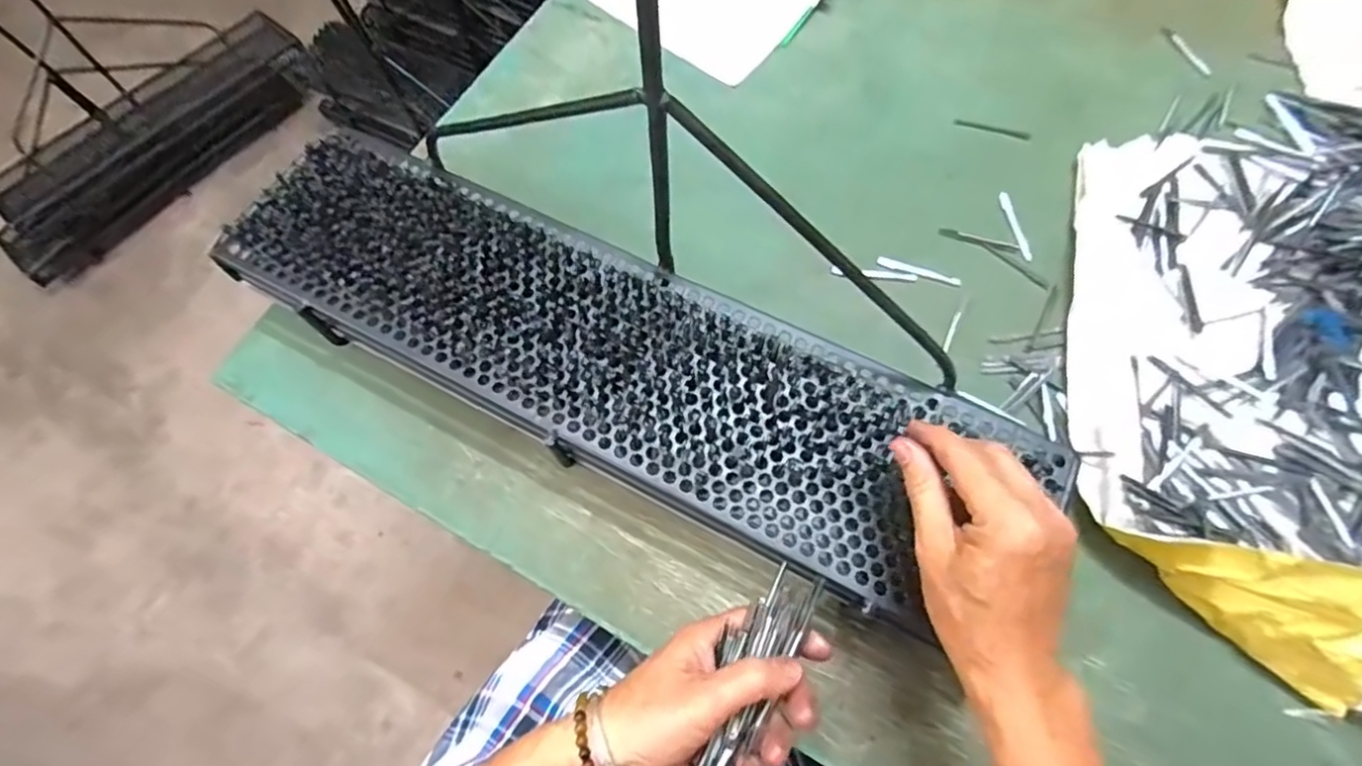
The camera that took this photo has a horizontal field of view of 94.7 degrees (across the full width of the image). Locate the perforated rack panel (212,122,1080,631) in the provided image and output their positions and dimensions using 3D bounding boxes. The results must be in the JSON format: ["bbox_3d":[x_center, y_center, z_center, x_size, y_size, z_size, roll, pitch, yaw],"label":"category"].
[{"bbox_3d":[-0.053,-0.024,0.432,0.558,0.021,0.150,26,72,10],"label":"perforated rack panel"}]

